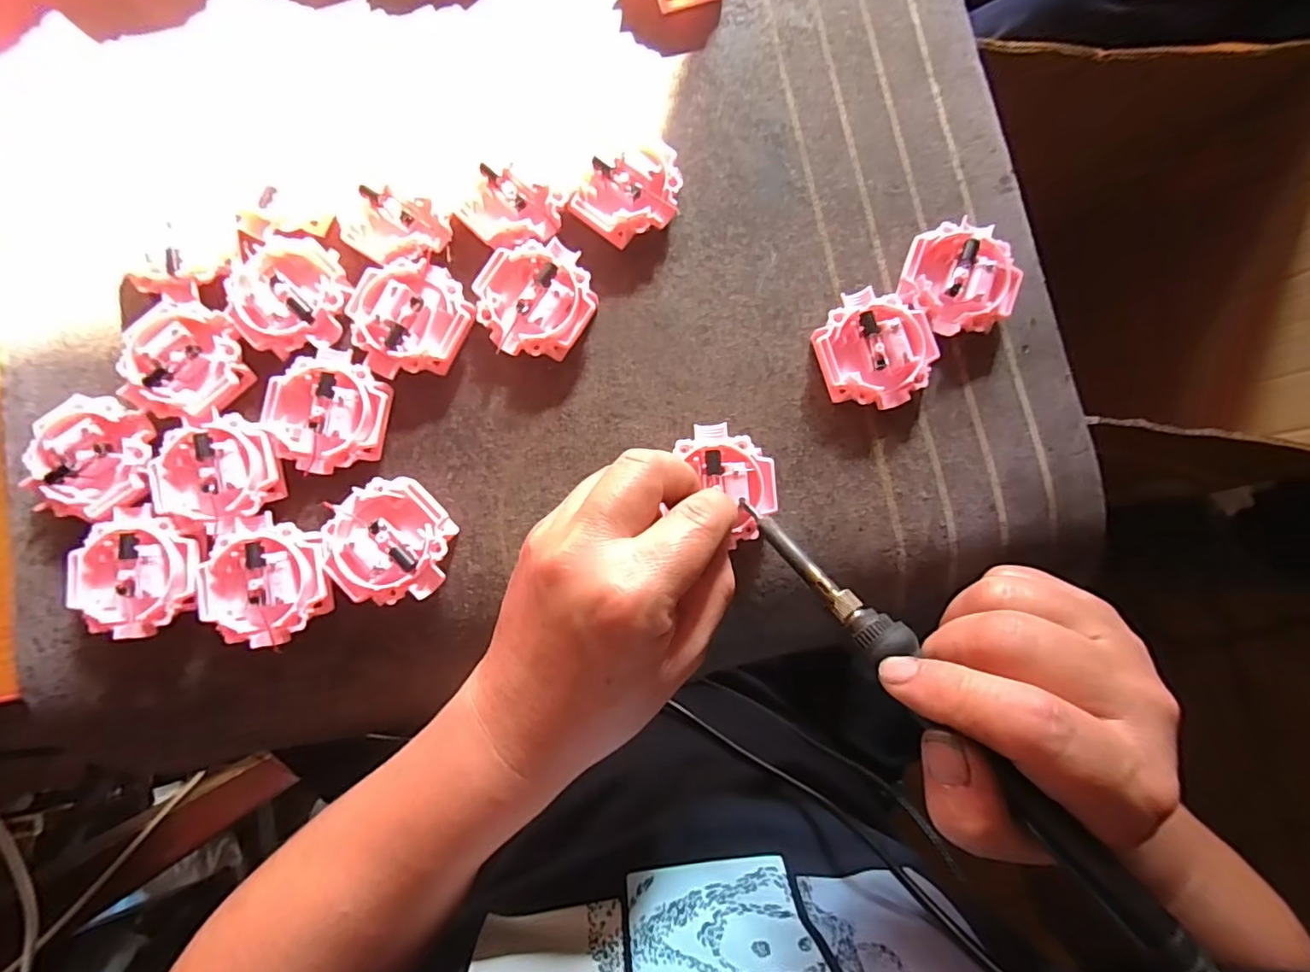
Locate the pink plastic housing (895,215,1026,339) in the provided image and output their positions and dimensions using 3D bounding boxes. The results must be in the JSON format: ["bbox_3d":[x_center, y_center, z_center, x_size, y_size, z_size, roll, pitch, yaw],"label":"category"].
[{"bbox_3d":[0.144,-0.098,0.270,0.051,0.015,0.051,0,84,0],"label":"pink plastic housing"}]

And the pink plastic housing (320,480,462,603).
[{"bbox_3d":[-0.117,0.024,0.251,0.050,0.017,0.052,0,84,0],"label":"pink plastic housing"}]

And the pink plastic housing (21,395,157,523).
[{"bbox_3d":[-0.250,-0.012,0.257,0.049,0.018,0.053,-2,84,0],"label":"pink plastic housing"}]

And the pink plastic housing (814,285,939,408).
[{"bbox_3d":[0.102,-0.064,0.265,0.052,0.015,0.054,0,84,0],"label":"pink plastic housing"}]

